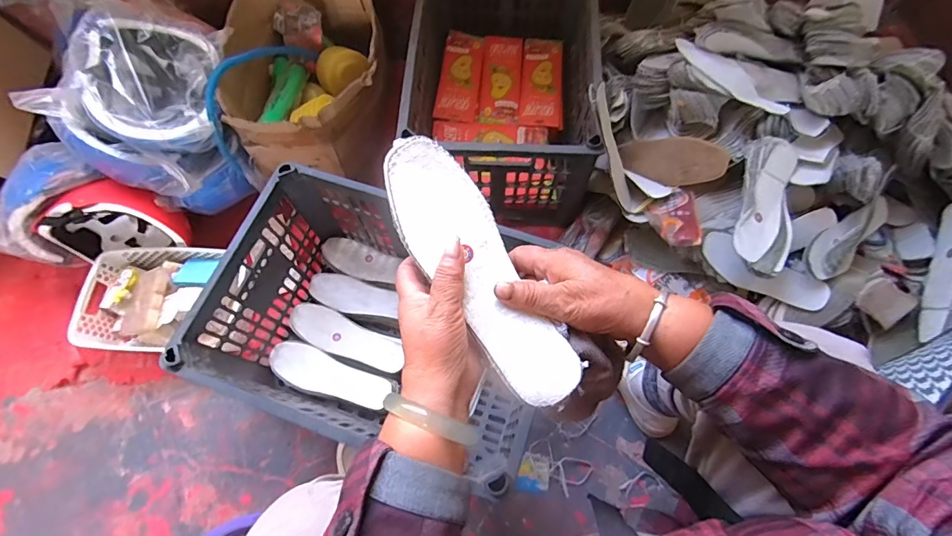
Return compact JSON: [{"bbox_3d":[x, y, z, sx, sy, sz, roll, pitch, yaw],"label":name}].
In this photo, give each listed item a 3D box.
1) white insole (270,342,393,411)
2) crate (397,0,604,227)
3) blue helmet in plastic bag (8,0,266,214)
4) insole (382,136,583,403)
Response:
[{"bbox_3d":[-0.265,0.193,0.781,0.224,0.011,0.068,16,74,5],"label":"white insole"},{"bbox_3d":[0.058,-0.395,0.902,0.336,0.247,0.532,3,69,2],"label":"crate"},{"bbox_3d":[-0.567,-0.293,0.781,0.258,0.223,0.298,-6,69,-1],"label":"blue helmet in plastic bag"},{"bbox_3d":[-0.003,0.000,0.343,0.069,0.012,0.232,-29,82,-2],"label":"insole"}]

